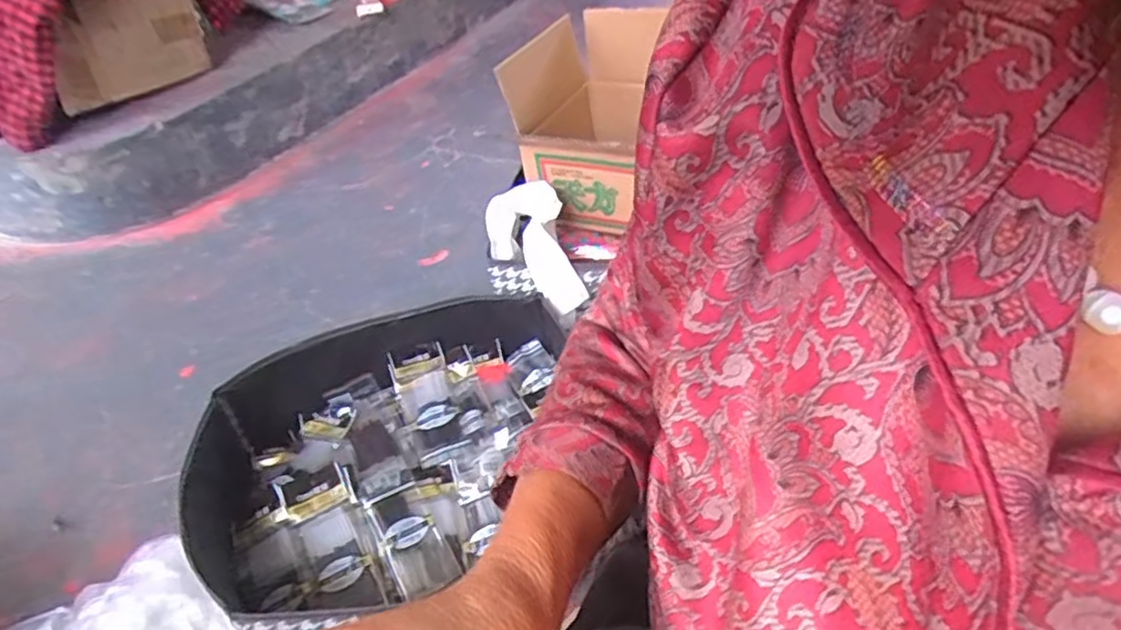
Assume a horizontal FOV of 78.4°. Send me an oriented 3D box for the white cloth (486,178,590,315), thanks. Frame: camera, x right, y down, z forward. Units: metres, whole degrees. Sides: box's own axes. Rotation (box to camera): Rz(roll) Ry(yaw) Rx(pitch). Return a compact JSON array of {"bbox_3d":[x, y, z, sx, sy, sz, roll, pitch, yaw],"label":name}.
[{"bbox_3d":[-0.029,-0.089,0.900,0.103,0.030,0.199,-18,64,-16],"label":"white cloth"}]

